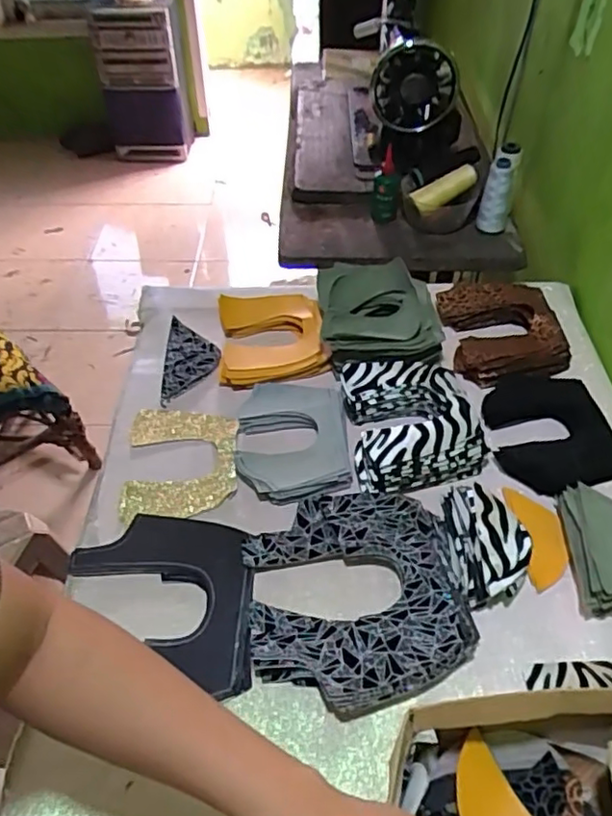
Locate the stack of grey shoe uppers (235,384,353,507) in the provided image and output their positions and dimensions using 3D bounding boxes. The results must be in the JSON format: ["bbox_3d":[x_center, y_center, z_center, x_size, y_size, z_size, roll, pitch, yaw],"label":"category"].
[{"bbox_3d":[-0.015,0.032,0.702,0.120,0.020,0.162,-3,47,-2],"label":"stack of grey shoe uppers"}]

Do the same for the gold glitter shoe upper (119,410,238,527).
[{"bbox_3d":[-0.139,0.057,0.698,0.120,0.013,0.153,-3,47,-2],"label":"gold glitter shoe upper"}]

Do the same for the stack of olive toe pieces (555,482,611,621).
[{"bbox_3d":[0.284,0.131,0.594,0.065,0.042,0.129,1,47,2],"label":"stack of olive toe pieces"}]

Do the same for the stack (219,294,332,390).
[{"bbox_3d":[-0.044,-0.092,0.815,0.134,0.024,0.156,-4,47,-3],"label":"stack"}]

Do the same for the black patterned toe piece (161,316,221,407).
[{"bbox_3d":[-0.147,-0.064,0.808,0.068,0.010,0.146,0,47,1],"label":"black patterned toe piece"}]

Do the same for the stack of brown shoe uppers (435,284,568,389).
[{"bbox_3d":[0.255,-0.107,0.819,0.142,0.038,0.169,-9,47,-7],"label":"stack of brown shoe uppers"}]

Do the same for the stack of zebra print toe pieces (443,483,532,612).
[{"bbox_3d":[0.174,0.130,0.597,0.069,0.033,0.114,-1,47,0],"label":"stack of zebra print toe pieces"}]

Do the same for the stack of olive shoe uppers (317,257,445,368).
[{"bbox_3d":[0.094,-0.118,0.805,0.149,0.069,0.167,-1,47,-1],"label":"stack of olive shoe uppers"}]

